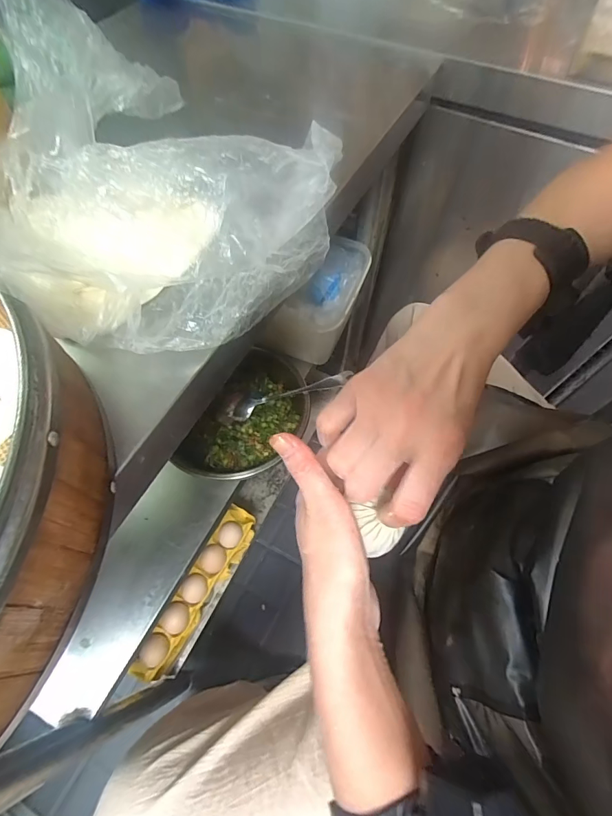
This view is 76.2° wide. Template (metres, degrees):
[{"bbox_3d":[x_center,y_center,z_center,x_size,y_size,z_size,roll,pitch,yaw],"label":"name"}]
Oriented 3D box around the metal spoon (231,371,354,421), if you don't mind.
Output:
[{"bbox_3d":[-0.023,-0.021,0.511,0.168,0.017,0.031,-16,61,14],"label":"metal spoon"}]

